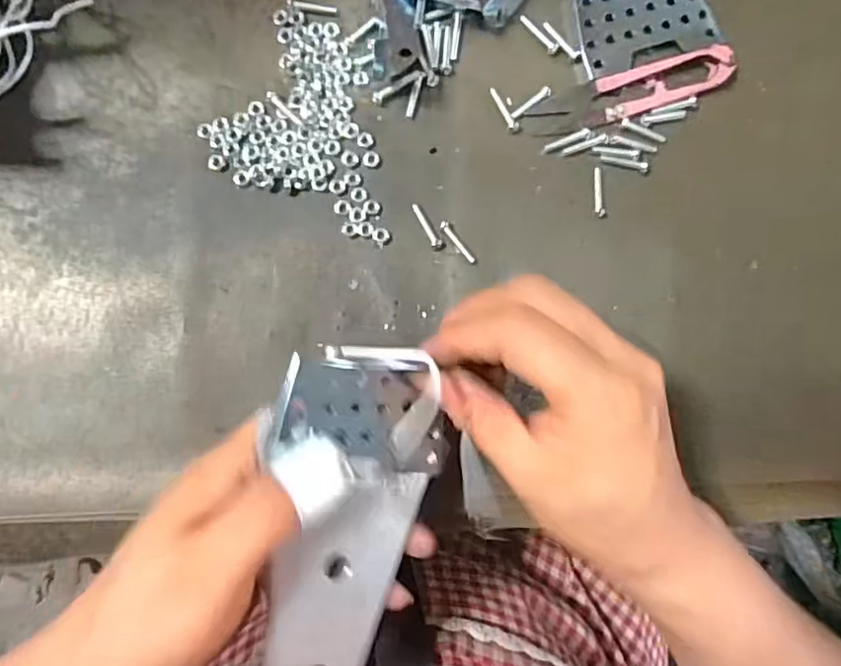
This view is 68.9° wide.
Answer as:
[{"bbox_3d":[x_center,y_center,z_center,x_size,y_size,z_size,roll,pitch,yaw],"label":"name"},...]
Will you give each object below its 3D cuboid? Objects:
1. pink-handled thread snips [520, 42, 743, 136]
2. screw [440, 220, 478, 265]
[{"bbox_3d":[0.101,-0.115,0.292,0.102,0.008,0.021,-18,90,-6],"label":"pink-handled thread snips"},{"bbox_3d":[0.018,-0.041,0.280,0.004,0.004,0.024,-37,92,-6],"label":"screw"}]

